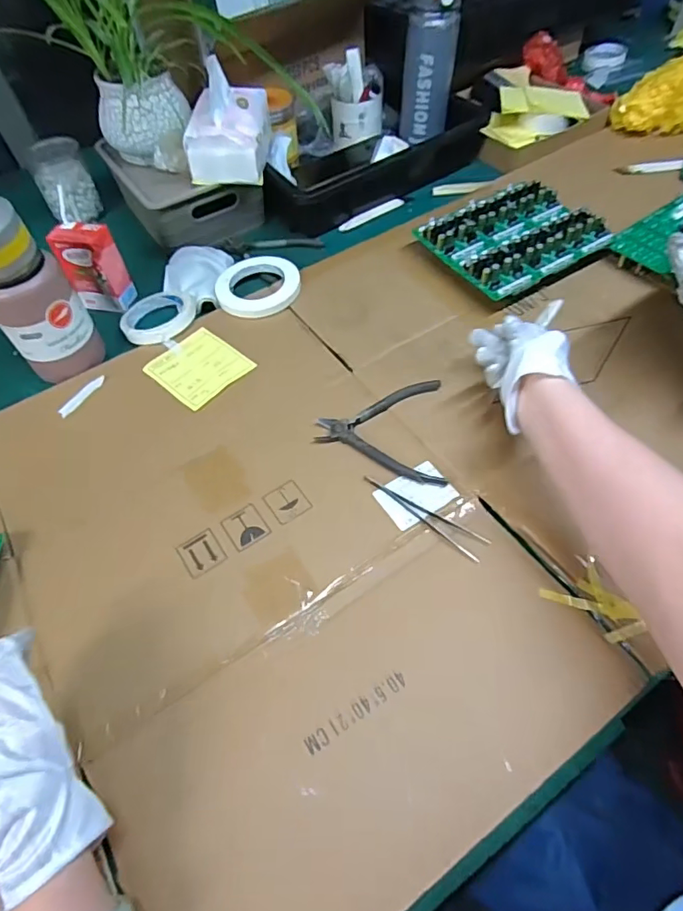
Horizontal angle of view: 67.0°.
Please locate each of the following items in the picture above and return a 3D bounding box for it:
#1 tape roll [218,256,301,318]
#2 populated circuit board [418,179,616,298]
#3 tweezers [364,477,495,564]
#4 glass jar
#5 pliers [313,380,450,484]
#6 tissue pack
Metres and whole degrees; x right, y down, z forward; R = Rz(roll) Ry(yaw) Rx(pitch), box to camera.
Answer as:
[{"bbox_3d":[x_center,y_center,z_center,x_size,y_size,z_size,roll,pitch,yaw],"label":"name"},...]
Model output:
[{"bbox_3d":[-0.113,-0.238,0.701,0.113,0.018,0.123,-2,55,3],"label":"tape roll"},{"bbox_3d":[0.234,-0.294,0.696,0.208,0.040,0.161,-28,58,-15],"label":"populated circuit board"},{"bbox_3d":[0.076,0.058,0.496,0.133,0.004,0.026,29,62,22],"label":"tweezers"},{"bbox_3d":[-0.441,-0.437,0.826,0.082,0.095,0.081,-25,57,-13],"label":"glass jar"},{"bbox_3d":[0.041,-0.026,0.550,0.132,0.010,0.129,-2,55,3],"label":"pliers"},{"bbox_3d":[-0.156,-0.456,0.704,0.101,0.106,0.129,1,55,5],"label":"tissue pack"}]

